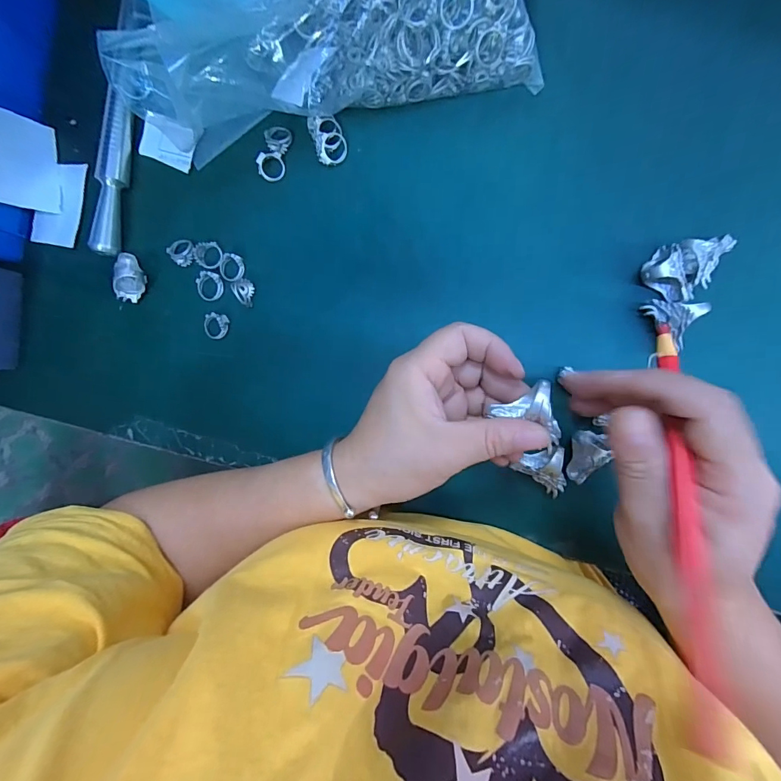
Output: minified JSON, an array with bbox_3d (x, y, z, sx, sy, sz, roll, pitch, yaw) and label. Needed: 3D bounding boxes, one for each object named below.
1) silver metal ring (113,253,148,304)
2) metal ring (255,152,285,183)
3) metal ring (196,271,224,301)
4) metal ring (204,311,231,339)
[{"bbox_3d":[-0.217,-0.096,0.329,0.020,0.020,0.041,1,92,9],"label":"silver metal ring"},{"bbox_3d":[-0.096,-0.180,0.315,0.021,0.005,0.021,-5,109,-15],"label":"metal ring"},{"bbox_3d":[-0.151,-0.087,0.326,0.022,0.004,0.023,8,93,9],"label":"metal ring"},{"bbox_3d":[-0.146,-0.054,0.327,0.021,0.007,0.021,0,92,9],"label":"metal ring"}]

